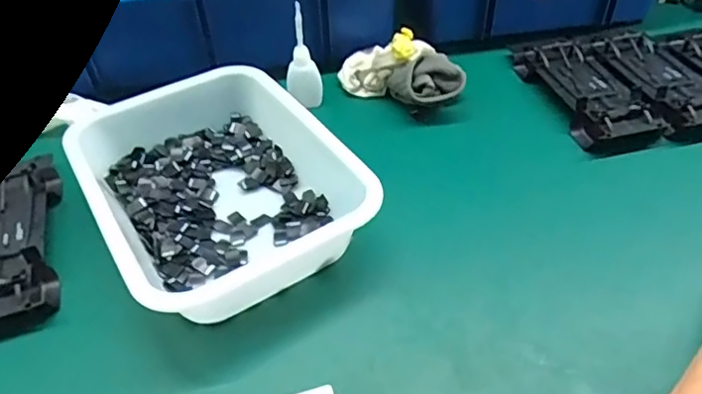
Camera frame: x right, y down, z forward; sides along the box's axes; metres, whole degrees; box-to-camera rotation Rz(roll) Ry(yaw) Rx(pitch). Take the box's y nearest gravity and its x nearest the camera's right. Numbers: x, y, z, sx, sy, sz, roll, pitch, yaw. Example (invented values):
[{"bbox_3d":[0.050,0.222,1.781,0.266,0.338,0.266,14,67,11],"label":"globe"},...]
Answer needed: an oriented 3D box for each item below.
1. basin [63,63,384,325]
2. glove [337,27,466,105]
[{"bbox_3d":[-0.111,-0.012,0.470,0.185,0.059,0.247,-25,47,-22],"label":"basin"},{"bbox_3d":[0.055,-0.138,0.596,0.141,0.066,0.075,16,47,33],"label":"glove"}]

